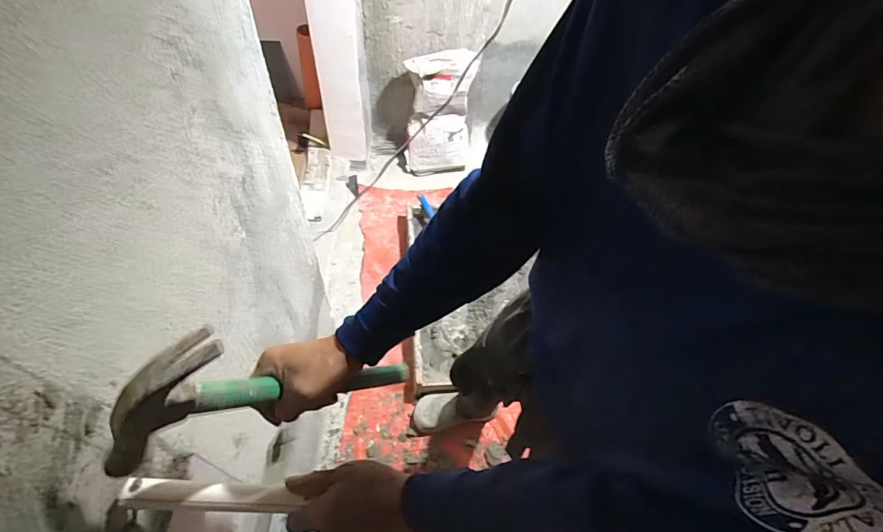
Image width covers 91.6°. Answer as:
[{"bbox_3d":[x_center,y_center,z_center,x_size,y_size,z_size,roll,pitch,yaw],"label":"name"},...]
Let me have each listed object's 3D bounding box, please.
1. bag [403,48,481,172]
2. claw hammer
[{"bbox_3d":[-0.004,-0.636,1.845,0.290,0.468,0.175,-5,55,-9],"label":"bag"},{"bbox_3d":[-0.148,0.126,0.437,0.123,0.315,0.042,-45,60,16],"label":"claw hammer"}]

